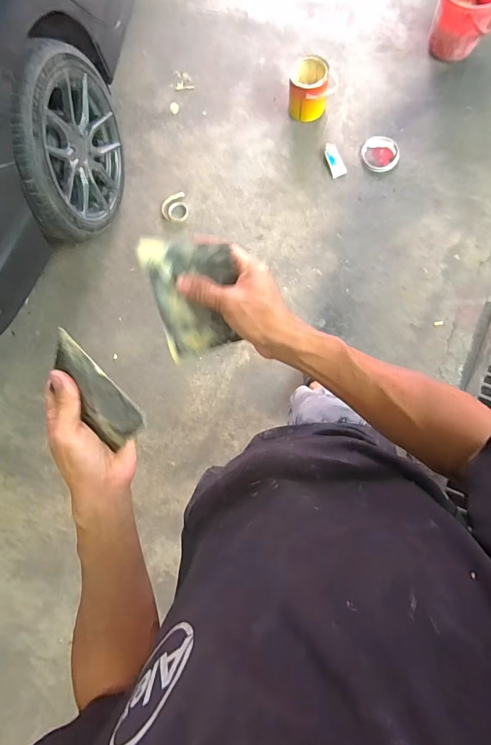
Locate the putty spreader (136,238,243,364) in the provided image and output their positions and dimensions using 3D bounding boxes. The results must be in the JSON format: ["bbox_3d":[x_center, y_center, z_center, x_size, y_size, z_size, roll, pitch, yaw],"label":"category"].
[{"bbox_3d":[-0.056,-0.086,0.425,0.096,0.006,0.135,-10,119,7],"label":"putty spreader"}]

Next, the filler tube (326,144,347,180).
[{"bbox_3d":[0.382,-0.904,1.593,0.063,0.025,0.146,-17,81,2],"label":"filler tube"}]

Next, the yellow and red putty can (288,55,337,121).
[{"bbox_3d":[0.275,-1.168,1.555,0.183,0.139,0.179,-1,82,4],"label":"yellow and red putty can"}]

